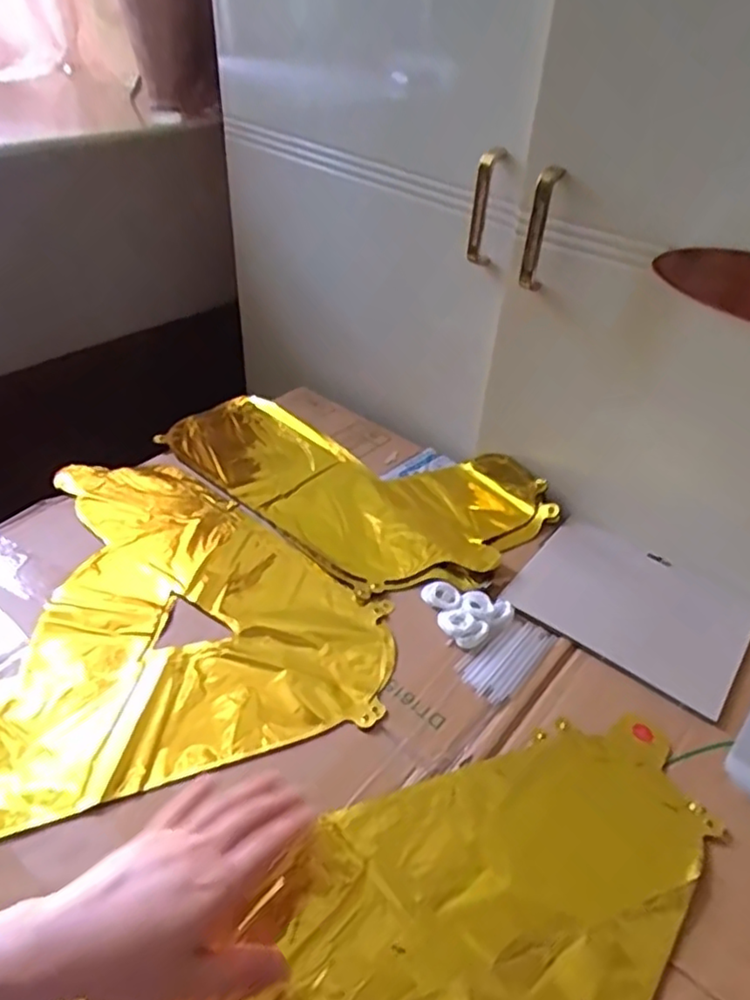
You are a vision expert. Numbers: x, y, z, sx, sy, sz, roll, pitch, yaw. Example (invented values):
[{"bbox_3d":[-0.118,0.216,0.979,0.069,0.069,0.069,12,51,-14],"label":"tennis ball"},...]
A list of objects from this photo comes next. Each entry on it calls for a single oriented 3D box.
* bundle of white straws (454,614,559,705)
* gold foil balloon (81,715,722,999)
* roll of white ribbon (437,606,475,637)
[{"bbox_3d":[0.111,0.129,0.548,0.048,0.004,0.094,32,49,30],"label":"bundle of white straws"},{"bbox_3d":[0.039,0.261,0.380,0.404,0.023,0.221,-30,51,-32],"label":"gold foil balloon"},{"bbox_3d":[0.070,0.104,0.562,0.029,0.009,0.029,1,41,-1],"label":"roll of white ribbon"}]

